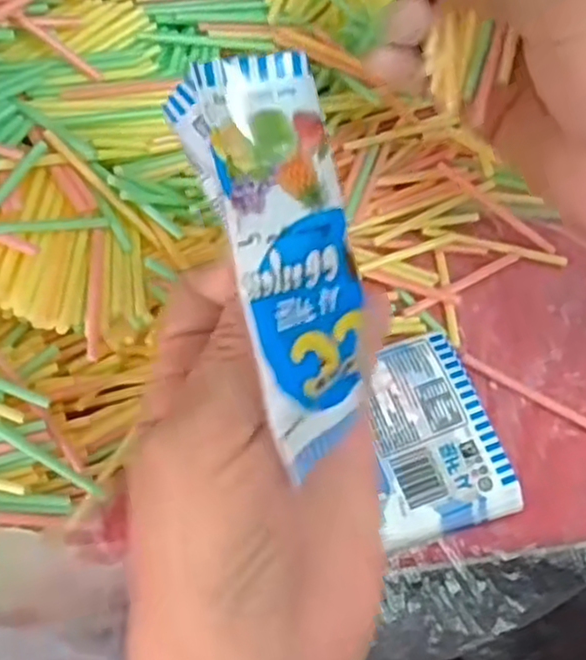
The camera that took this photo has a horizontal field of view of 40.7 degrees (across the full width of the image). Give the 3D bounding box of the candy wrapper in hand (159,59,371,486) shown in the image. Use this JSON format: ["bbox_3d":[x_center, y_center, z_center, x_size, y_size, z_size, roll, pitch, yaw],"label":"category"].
[{"bbox_3d":[0.000,-0.017,0.199,0.041,0.010,0.099,-26,110,-34],"label":"candy wrapper in hand"}]

